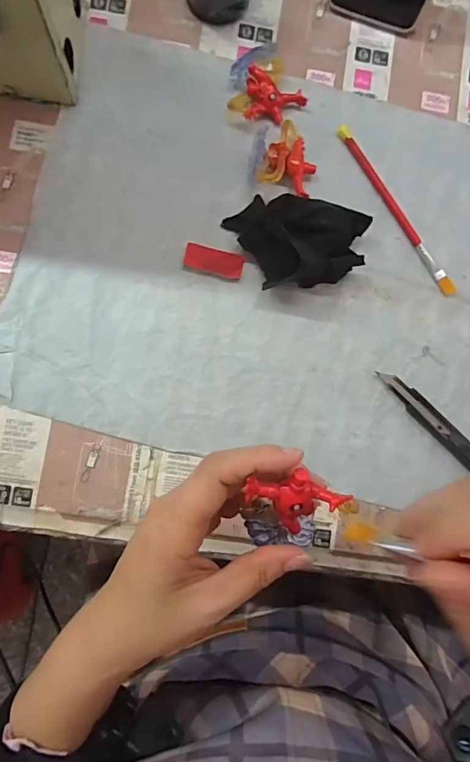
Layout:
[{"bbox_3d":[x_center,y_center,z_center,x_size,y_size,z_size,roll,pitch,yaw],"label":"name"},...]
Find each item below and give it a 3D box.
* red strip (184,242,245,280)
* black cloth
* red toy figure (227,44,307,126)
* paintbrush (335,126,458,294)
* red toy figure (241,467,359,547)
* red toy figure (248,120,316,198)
[{"bbox_3d":[-0.015,-0.088,0.321,0.042,0.005,0.019,10,85,-3],"label":"red strip"},{"bbox_3d":[0.046,-0.102,0.313,0.097,0.032,0.063,-2,86,-3],"label":"black cloth"},{"bbox_3d":[0.022,-0.222,0.328,0.054,0.024,0.046,-28,88,-5],"label":"red toy figure"},{"bbox_3d":[0.126,-0.133,0.336,0.012,0.006,0.155,-32,88,-5],"label":"paintbrush"},{"bbox_3d":[0.026,0.056,0.214,0.045,0.029,0.050,-1,127,-4],"label":"red toy figure"},{"bbox_3d":[0.037,-0.169,0.322,0.048,0.027,0.053,11,85,-2],"label":"red toy figure"}]

